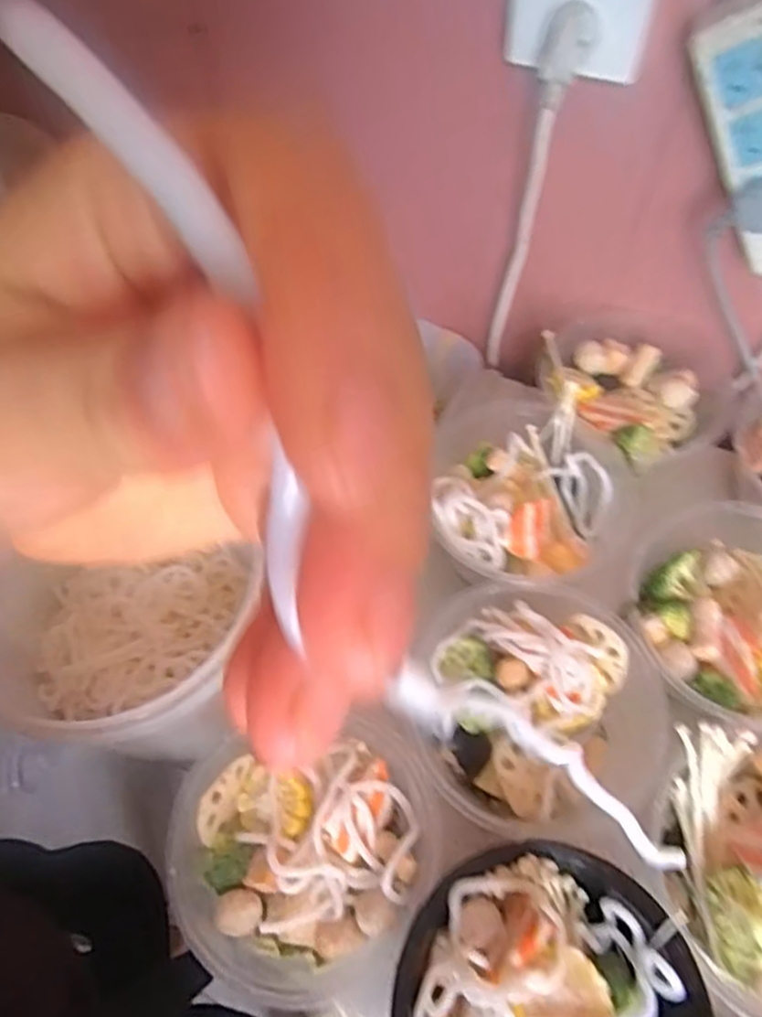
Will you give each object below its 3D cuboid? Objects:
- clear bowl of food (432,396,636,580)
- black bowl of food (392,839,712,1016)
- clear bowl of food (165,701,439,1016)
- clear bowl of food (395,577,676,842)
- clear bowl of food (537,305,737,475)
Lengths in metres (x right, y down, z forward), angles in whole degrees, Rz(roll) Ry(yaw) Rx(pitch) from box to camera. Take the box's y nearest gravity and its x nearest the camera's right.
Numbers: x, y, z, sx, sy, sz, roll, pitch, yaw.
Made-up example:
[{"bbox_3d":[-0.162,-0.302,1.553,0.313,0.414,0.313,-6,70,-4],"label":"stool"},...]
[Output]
[{"bbox_3d":[0.121,-0.010,0.539,0.151,0.048,0.154,0,59,1],"label":"clear bowl of food"},{"bbox_3d":[0.086,0.278,0.378,0.149,0.059,0.165,39,67,21],"label":"black bowl of food"},{"bbox_3d":[-0.044,0.218,0.426,0.155,0.051,0.145,0,59,1],"label":"clear bowl of food"},{"bbox_3d":[0.103,0.136,0.467,0.160,0.056,0.158,0,59,1],"label":"clear bowl of food"},{"bbox_3d":[0.213,-0.102,0.589,0.157,0.063,0.170,0,59,1],"label":"clear bowl of food"}]

